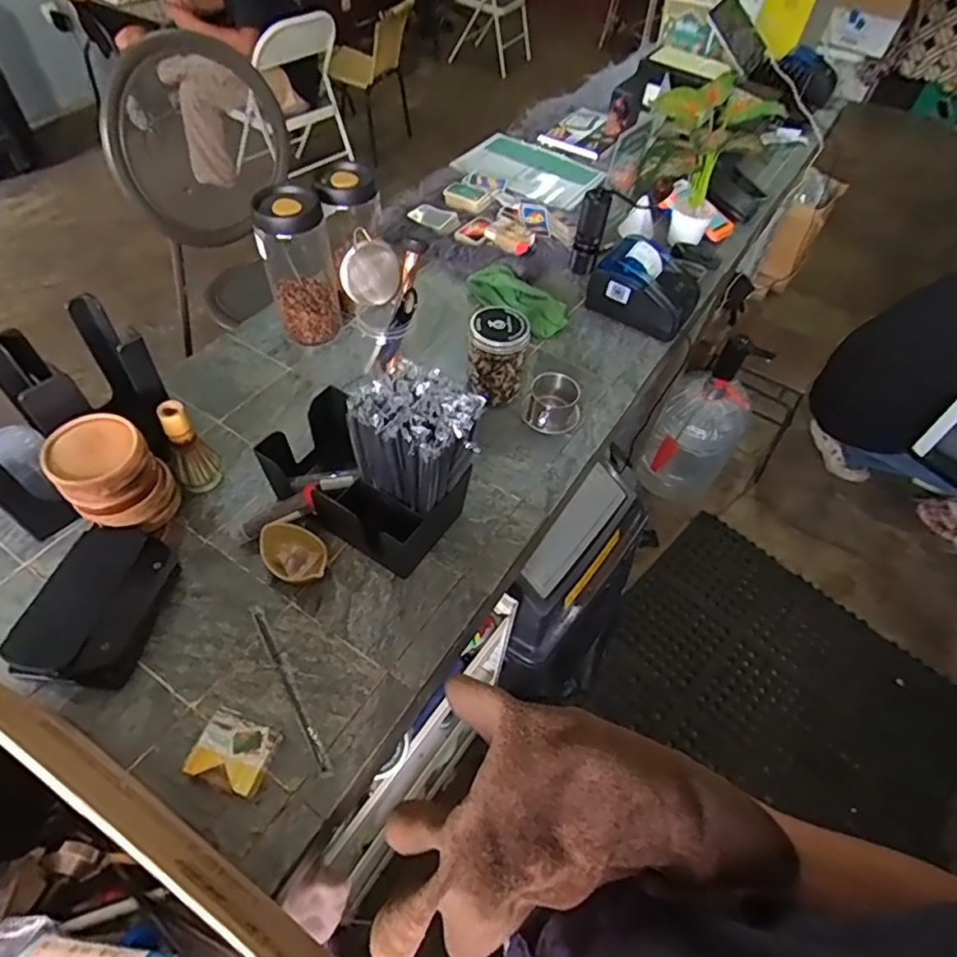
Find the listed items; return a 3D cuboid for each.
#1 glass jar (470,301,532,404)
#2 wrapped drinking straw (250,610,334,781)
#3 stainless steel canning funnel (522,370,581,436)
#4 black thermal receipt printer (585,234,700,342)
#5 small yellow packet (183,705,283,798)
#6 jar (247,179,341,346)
[{"bbox_3d":[0.029,-0.182,0.898,0.083,0.141,0.081,2,53,-3],"label":"glass jar"},{"bbox_3d":[-0.211,0.229,0.646,0.013,0.005,0.214,-25,59,-21],"label":"wrapped drinking straw"},{"bbox_3d":[0.114,-0.113,0.901,0.089,0.055,0.087,17,54,8],"label":"stainless steel canning funnel"},{"bbox_3d":[0.307,-0.354,1.055,0.176,0.111,0.127,27,56,15],"label":"black thermal receipt printer"},{"bbox_3d":[-0.244,0.277,0.590,0.073,0.032,0.064,17,54,8],"label":"small yellow packet"},{"bbox_3d":[-0.283,-0.328,0.923,0.103,0.223,0.092,-11,55,-12],"label":"jar"}]

